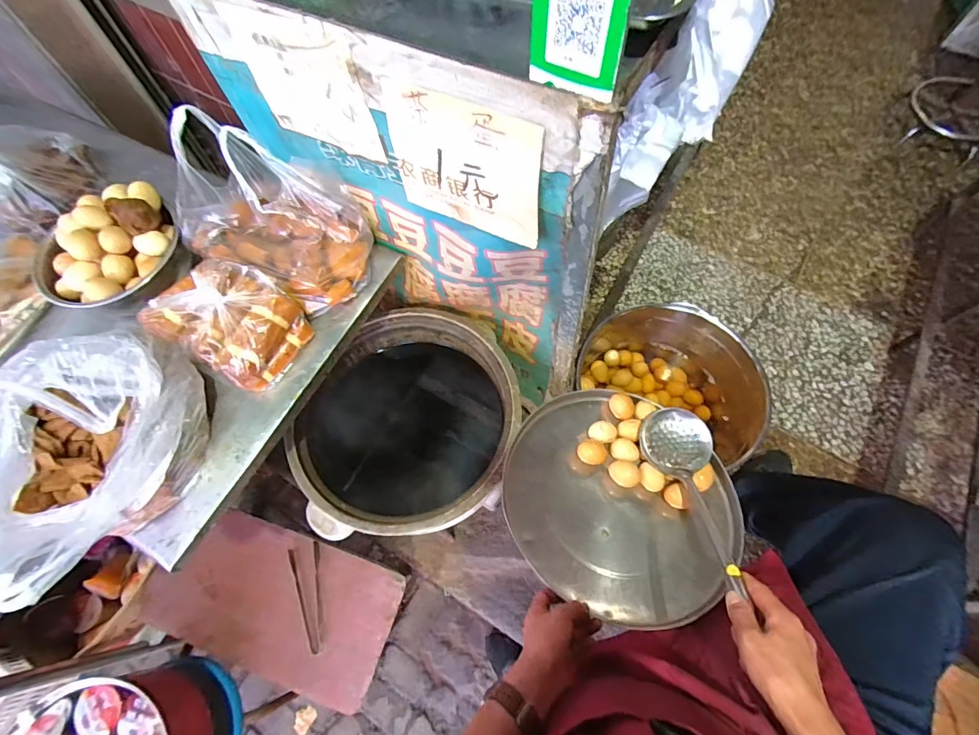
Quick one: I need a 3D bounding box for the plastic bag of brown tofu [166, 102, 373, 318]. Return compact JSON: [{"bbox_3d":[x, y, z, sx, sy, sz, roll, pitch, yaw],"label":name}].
[{"bbox_3d":[-0.340,-0.246,0.695,0.272,0.221,0.190,26,69,13],"label":"plastic bag of brown tofu"}]

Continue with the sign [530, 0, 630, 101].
[{"bbox_3d":[0.069,-0.271,0.346,0.079,0.102,0.007,26,69,12],"label":"sign"}]

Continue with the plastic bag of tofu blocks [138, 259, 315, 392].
[{"bbox_3d":[-0.414,-0.080,0.697,0.208,0.098,0.160,27,69,13],"label":"plastic bag of tofu blocks"}]

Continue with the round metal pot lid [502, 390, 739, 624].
[{"bbox_3d":[0.201,0.222,0.728,0.340,0.066,0.365,4,55,-6],"label":"round metal pot lid"}]

